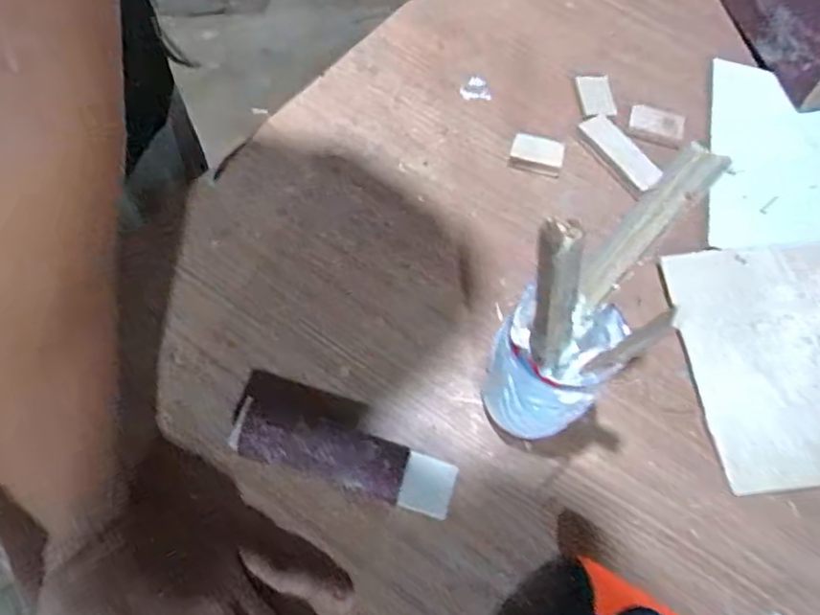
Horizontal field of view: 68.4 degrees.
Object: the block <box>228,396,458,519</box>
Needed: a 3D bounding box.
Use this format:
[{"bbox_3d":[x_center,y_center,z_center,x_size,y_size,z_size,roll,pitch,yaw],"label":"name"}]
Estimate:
[{"bbox_3d":[-0.039,0.088,0.353,0.129,0.022,0.033,17,63,5],"label":"block"}]

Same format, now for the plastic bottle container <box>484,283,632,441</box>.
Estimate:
[{"bbox_3d":[0.074,0.038,0.343,0.061,0.103,0.053,12,62,2],"label":"plastic bottle container"}]

